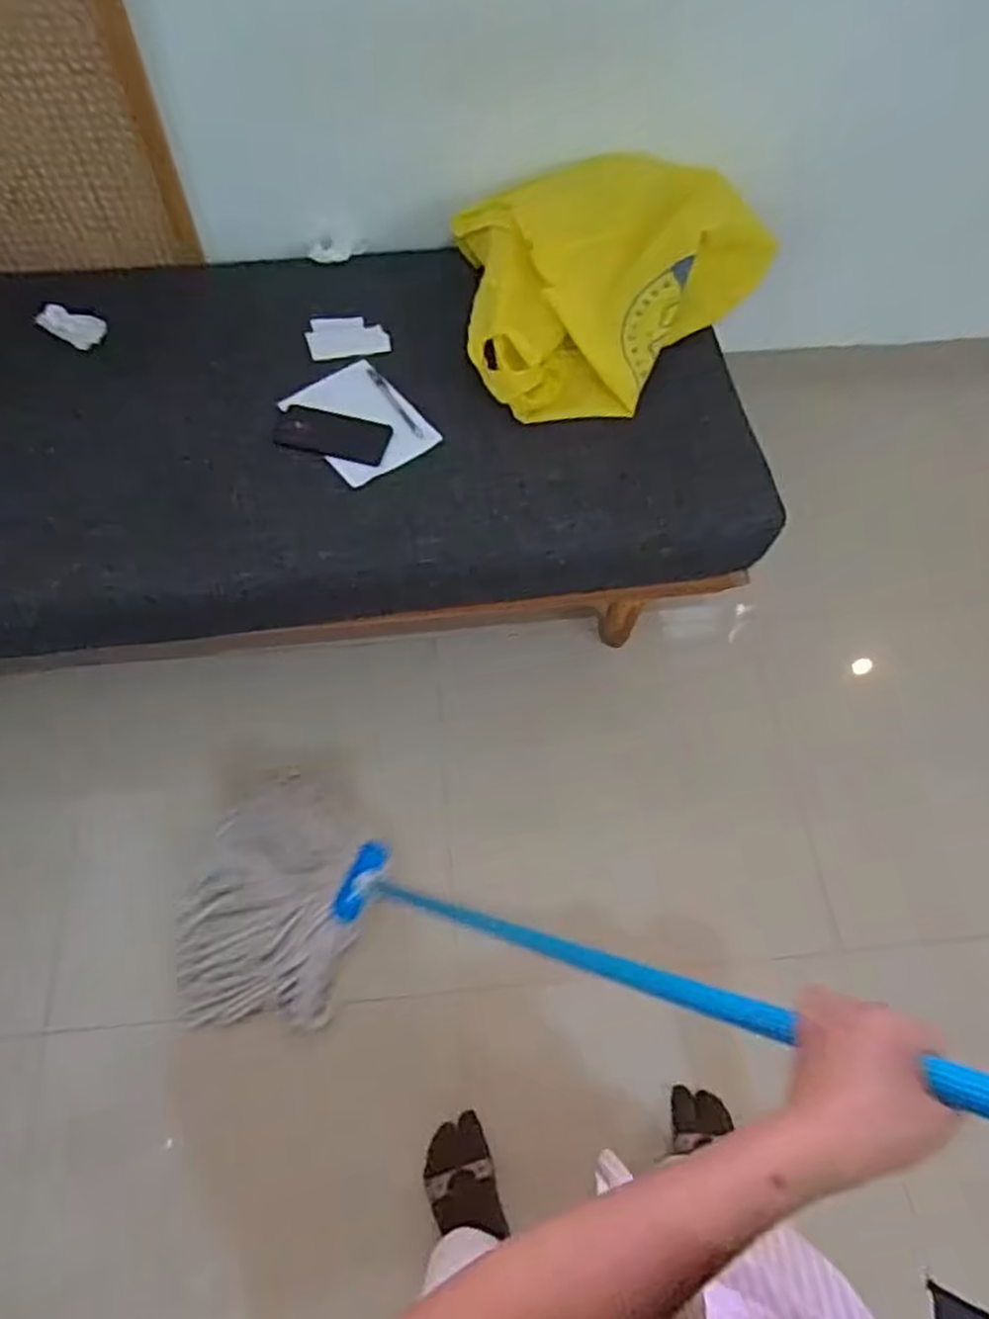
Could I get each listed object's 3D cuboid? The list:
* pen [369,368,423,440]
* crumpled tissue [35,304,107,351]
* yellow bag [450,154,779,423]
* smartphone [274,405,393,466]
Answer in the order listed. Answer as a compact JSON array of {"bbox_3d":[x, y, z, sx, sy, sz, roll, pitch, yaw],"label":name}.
[{"bbox_3d":[-0.154,-0.405,1.212,0.014,0.013,0.158,-27,68,-14],"label":"pen"},{"bbox_3d":[-0.668,-0.533,1.230,0.100,0.018,0.065,26,66,10],"label":"crumpled tissue"},{"bbox_3d":[0.178,-0.576,1.203,0.509,0.188,0.416,11,64,3],"label":"yellow bag"},{"bbox_3d":[-0.244,-0.342,1.180,0.170,0.007,0.078,14,64,4],"label":"smartphone"}]

